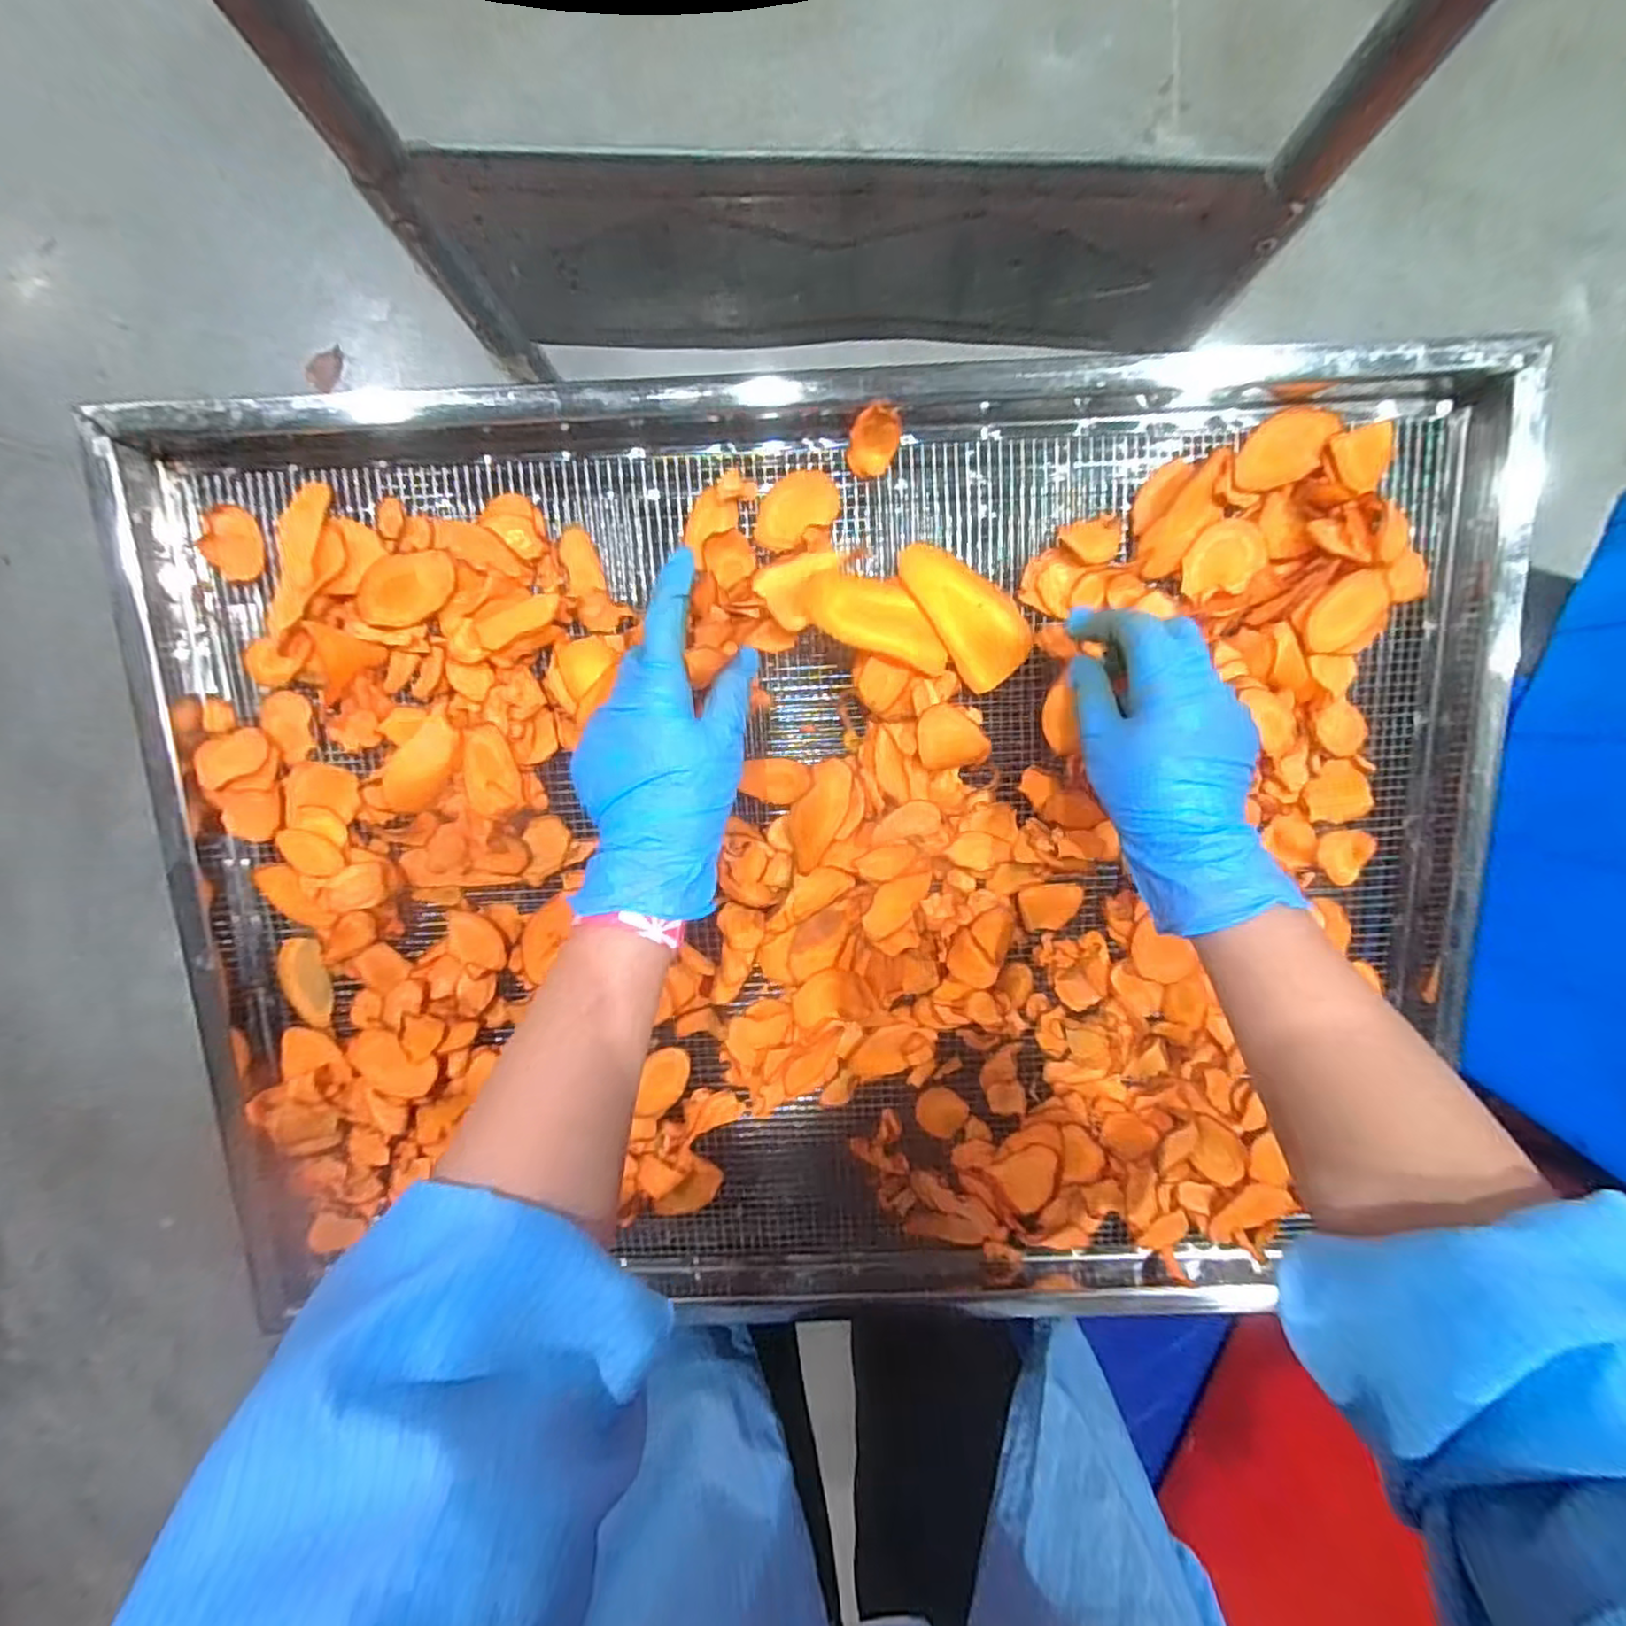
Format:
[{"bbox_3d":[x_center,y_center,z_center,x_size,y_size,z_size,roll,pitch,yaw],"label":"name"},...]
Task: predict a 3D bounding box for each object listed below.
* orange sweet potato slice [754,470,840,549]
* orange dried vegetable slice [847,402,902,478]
[{"bbox_3d":[-0.010,-0.174,0.393,0.051,0.012,0.034,-41,97,6],"label":"orange sweet potato slice"},{"bbox_3d":[0.035,-0.208,0.385,0.028,0.037,0.009,-11,54,-22],"label":"orange dried vegetable slice"}]

